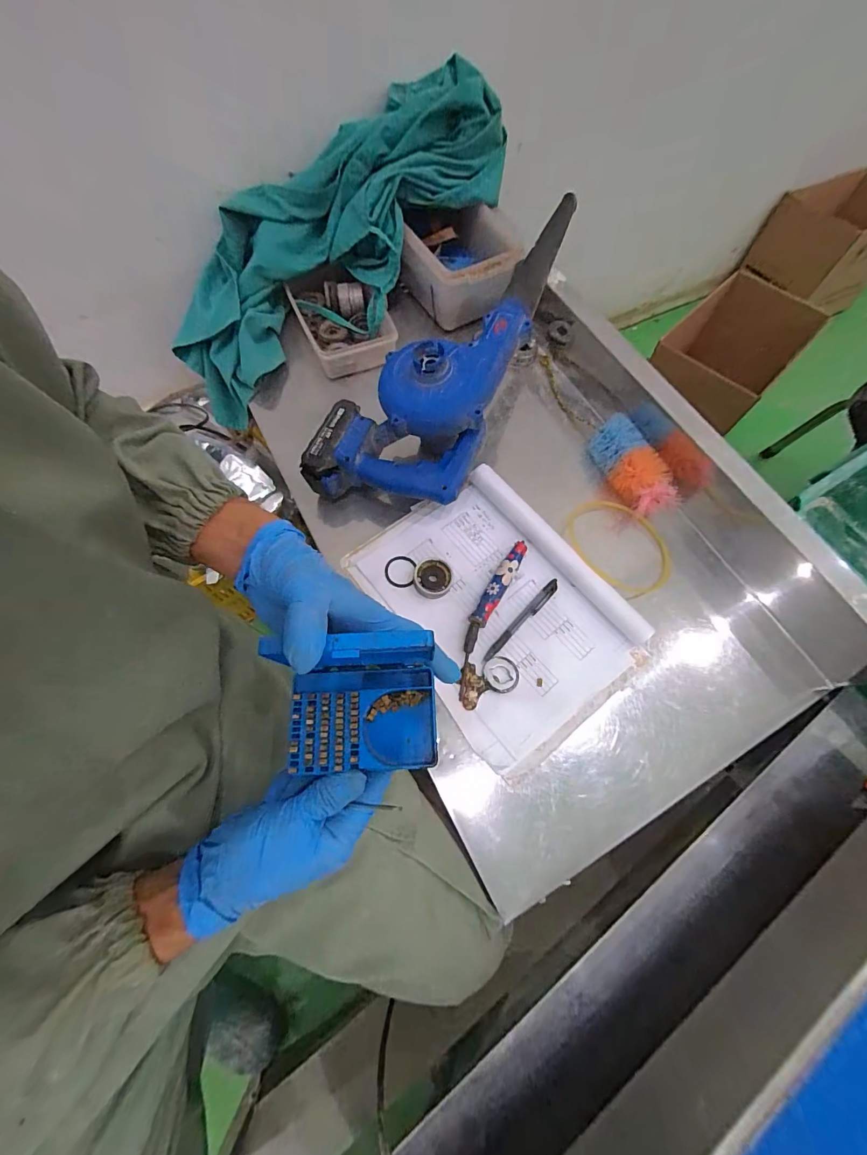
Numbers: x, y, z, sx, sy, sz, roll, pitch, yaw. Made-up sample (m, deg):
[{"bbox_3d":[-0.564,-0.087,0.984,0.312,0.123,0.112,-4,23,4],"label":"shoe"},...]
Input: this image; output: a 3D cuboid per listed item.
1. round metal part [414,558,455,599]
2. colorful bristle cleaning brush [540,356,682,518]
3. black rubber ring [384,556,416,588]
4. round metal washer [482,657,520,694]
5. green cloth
[{"bbox_3d":[0.001,0.001,0.521,0.048,0.020,0.045,1,68,-2],"label":"round metal part"},{"bbox_3d":[0.242,-0.228,0.608,0.064,0.048,0.319,-20,70,-10],"label":"colorful bristle cleaning brush"},{"bbox_3d":[-0.043,-0.008,0.531,0.038,0.004,0.042,12,70,-7],"label":"black rubber ring"},{"bbox_3d":[0.078,0.112,0.484,0.041,0.004,0.040,1,68,-2],"label":"round metal washer"},{"bbox_3d":[-0.161,-0.496,0.634,0.572,0.126,0.218,-37,73,7],"label":"green cloth"}]

